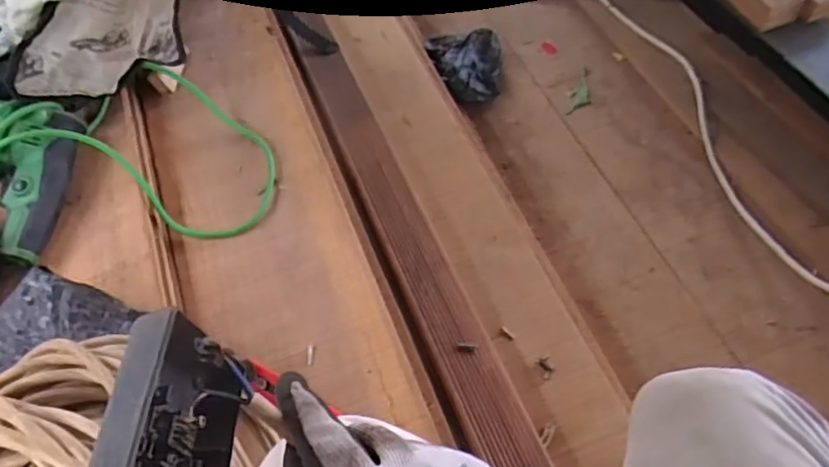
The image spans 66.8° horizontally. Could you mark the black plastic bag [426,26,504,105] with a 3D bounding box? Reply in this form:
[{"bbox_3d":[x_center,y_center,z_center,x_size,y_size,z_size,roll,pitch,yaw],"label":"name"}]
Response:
[{"bbox_3d":[0.102,-0.305,1.149,0.138,0.063,0.157,-13,57,-5],"label":"black plastic bag"}]

